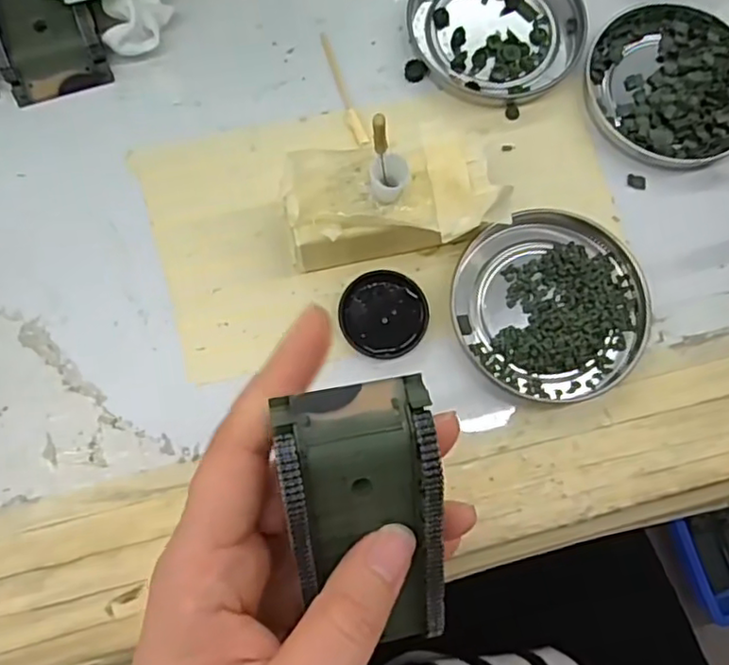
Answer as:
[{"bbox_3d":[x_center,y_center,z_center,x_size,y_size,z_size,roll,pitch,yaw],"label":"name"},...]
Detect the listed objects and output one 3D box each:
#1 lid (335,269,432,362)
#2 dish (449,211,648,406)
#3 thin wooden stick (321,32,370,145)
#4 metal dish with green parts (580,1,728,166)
[{"bbox_3d":[0.008,-0.007,0.261,0.035,0.007,0.034,0,77,-1],"label":"lid"},{"bbox_3d":[0.076,-0.011,0.263,0.080,0.010,0.075,0,77,-1],"label":"dish"},{"bbox_3d":[-0.011,-0.110,0.286,0.007,0.004,0.060,-19,78,-6],"label":"thin wooden stick"},{"bbox_3d":[0.139,-0.112,0.288,0.074,0.009,0.078,0,77,-1],"label":"metal dish with green parts"}]

